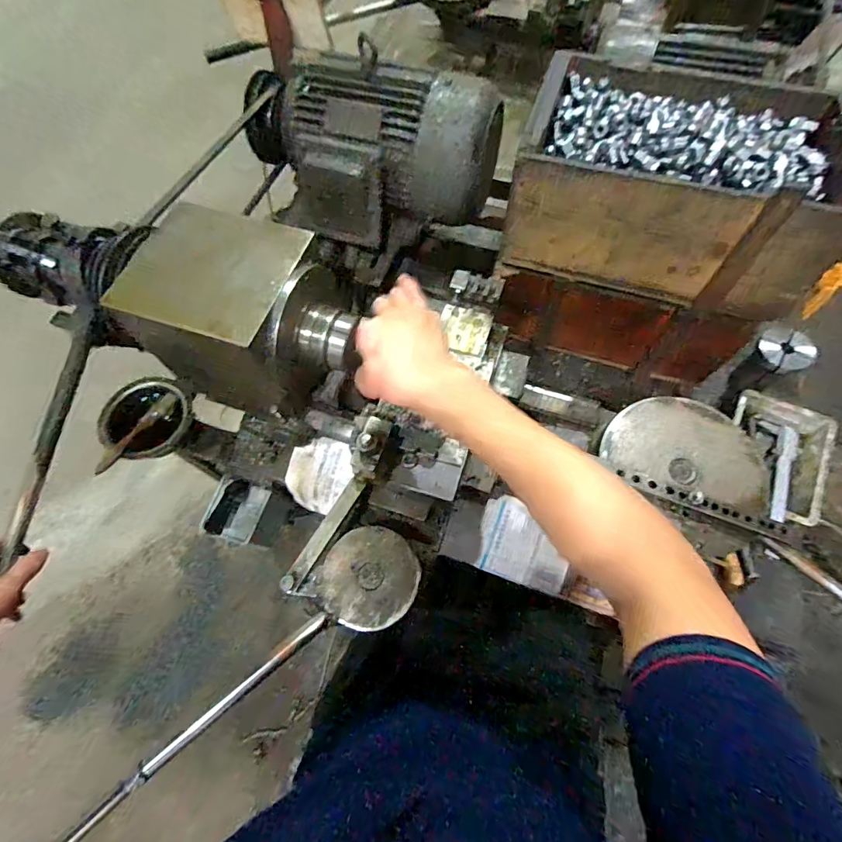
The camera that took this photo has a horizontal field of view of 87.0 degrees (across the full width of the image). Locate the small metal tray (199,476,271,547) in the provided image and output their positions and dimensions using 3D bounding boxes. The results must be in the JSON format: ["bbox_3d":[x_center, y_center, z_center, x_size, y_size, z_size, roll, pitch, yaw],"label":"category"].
[{"bbox_3d":[-0.296,0.142,0.707,0.077,0.034,0.092,17,67,8],"label":"small metal tray"}]

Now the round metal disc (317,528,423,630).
[{"bbox_3d":[-0.052,0.159,0.453,0.094,0.009,0.096,0,65,1],"label":"round metal disc"}]

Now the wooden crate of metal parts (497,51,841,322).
[{"bbox_3d":[0.297,-0.298,0.555,0.341,0.150,0.230,16,67,8],"label":"wooden crate of metal parts"}]

